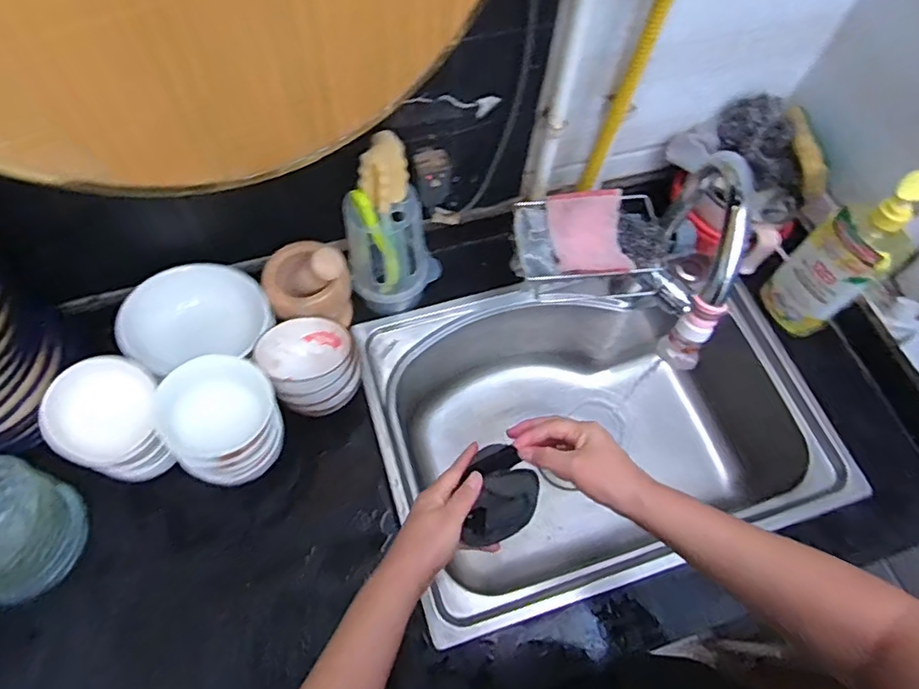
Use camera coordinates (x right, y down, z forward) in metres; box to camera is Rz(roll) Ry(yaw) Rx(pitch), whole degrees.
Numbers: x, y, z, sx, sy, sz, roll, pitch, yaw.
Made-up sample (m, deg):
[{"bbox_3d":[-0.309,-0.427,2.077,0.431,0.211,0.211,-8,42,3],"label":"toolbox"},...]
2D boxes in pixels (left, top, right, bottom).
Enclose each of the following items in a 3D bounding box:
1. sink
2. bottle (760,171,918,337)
[{"bbox_3d":[0.181,0.124,0.853,0.571,0.214,0.422,-15,65,-10],"label":"sink"},{"bbox_3d":[0.492,-0.110,0.735,0.053,0.255,0.098,-26,68,-15],"label":"bottle"}]

